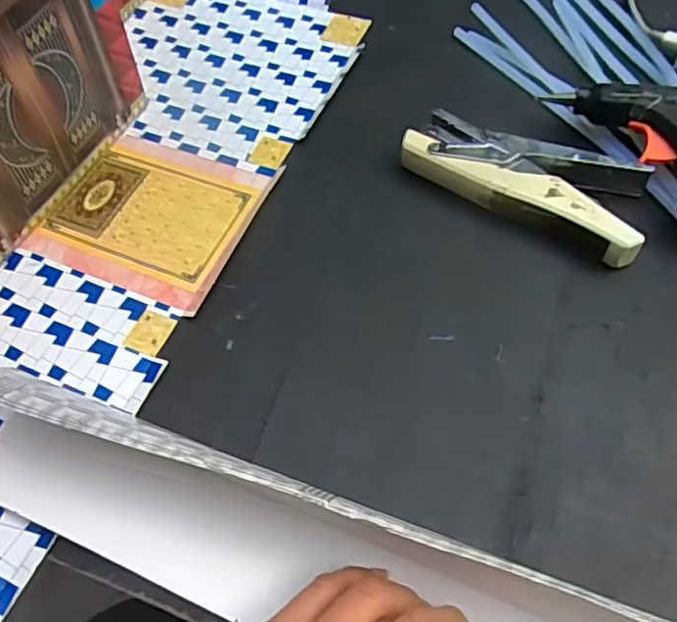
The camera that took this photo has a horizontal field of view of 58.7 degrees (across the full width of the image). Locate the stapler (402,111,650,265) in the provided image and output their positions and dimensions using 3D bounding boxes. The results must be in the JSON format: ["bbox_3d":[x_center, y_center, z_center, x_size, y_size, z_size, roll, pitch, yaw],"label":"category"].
[{"bbox_3d":[0.131,-0.094,0.414,0.166,0.027,0.073,30,66,20],"label":"stapler"}]

